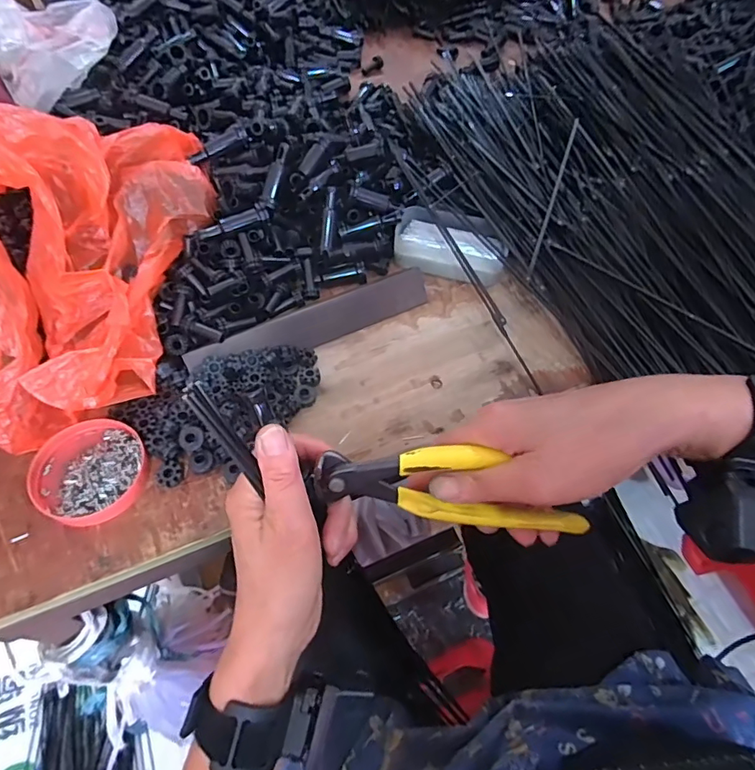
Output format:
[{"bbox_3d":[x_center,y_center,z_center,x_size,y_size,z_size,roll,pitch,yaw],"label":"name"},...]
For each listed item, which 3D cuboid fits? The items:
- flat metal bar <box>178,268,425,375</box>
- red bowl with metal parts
[{"bbox_3d":[-0.056,-0.056,0.456,0.236,0.038,0.010,-24,23,-17],"label":"flat metal bar"},{"bbox_3d":[-0.223,0.066,0.379,0.079,0.018,0.080,2,57,-3],"label":"red bowl with metal parts"}]

